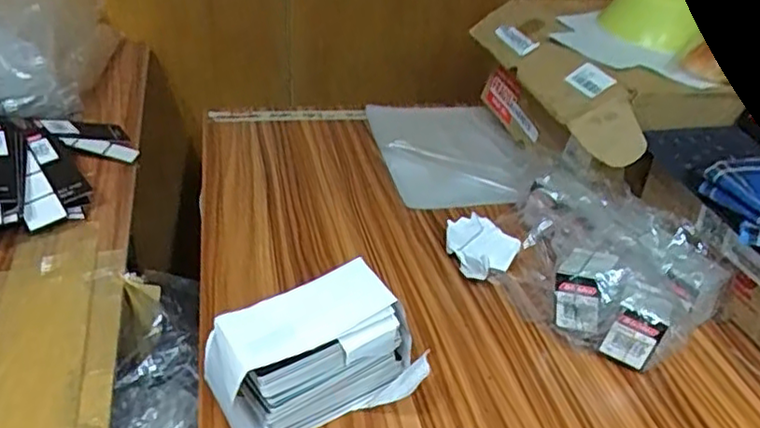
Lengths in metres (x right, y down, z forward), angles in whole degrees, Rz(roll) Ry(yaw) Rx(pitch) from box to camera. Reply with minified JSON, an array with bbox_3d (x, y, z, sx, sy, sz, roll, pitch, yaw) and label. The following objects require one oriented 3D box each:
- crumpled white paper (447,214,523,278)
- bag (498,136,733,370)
[{"bbox_3d":[0.095,0.033,0.618,0.050,0.043,0.061,-18,40,-29],"label":"crumpled white paper"},{"bbox_3d":[0.203,0.029,0.607,0.180,0.082,0.207,-22,43,-33],"label":"bag"}]

